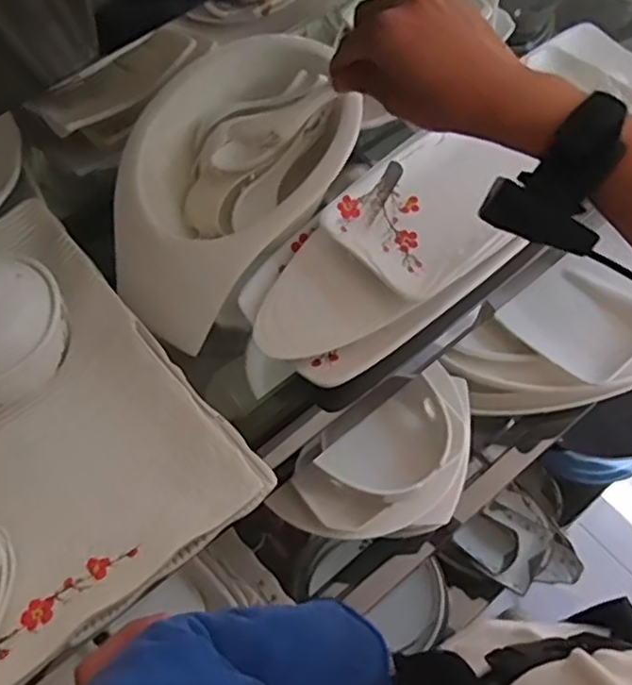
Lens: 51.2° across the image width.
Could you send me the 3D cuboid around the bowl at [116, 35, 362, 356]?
[{"bbox_3d":[-0.082,-0.141,0.562,0.148,0.094,0.246,38,71,20],"label":"bowl"}]

